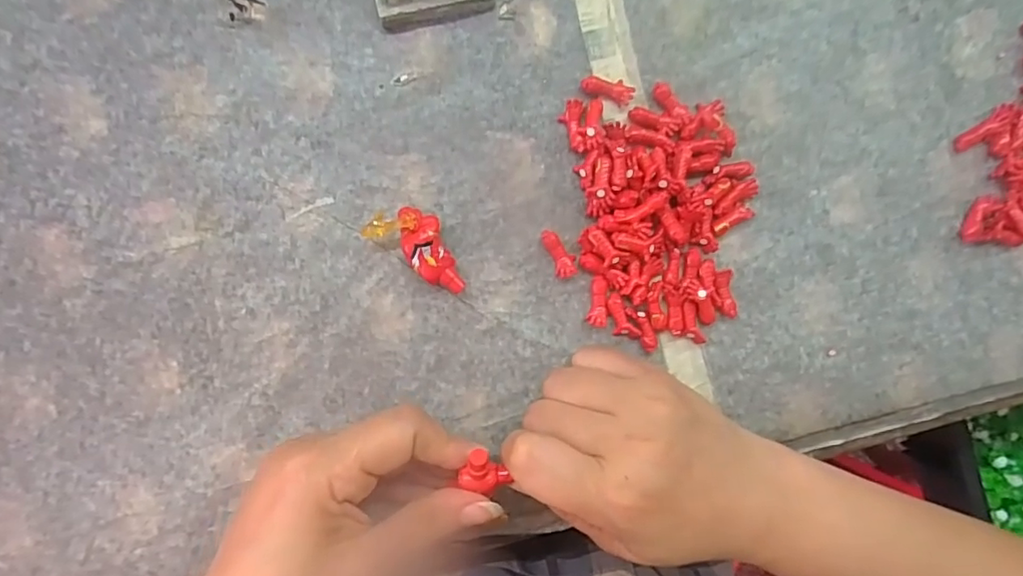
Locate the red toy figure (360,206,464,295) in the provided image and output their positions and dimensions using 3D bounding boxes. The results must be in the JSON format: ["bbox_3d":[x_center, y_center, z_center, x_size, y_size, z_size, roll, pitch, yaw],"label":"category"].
[{"bbox_3d":[-0.038,-0.019,0.246,0.047,0.015,0.023,36,90,-6],"label":"red toy figure"}]

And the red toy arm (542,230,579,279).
[{"bbox_3d":[0.022,-0.016,0.255,0.010,0.006,0.023,-23,95,-3],"label":"red toy arm"}]

